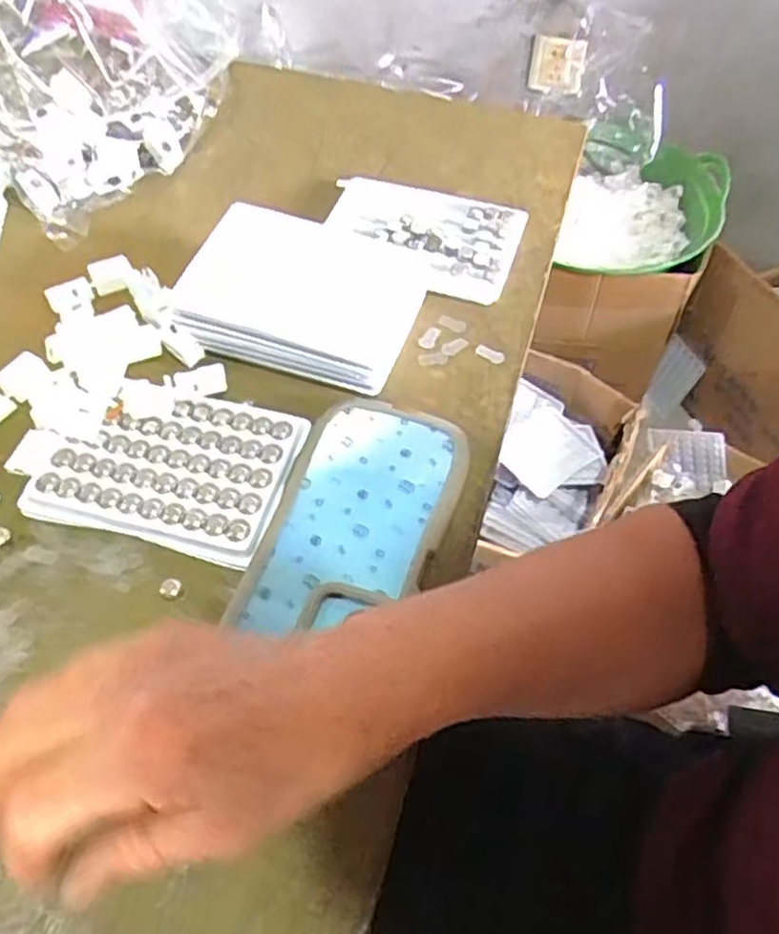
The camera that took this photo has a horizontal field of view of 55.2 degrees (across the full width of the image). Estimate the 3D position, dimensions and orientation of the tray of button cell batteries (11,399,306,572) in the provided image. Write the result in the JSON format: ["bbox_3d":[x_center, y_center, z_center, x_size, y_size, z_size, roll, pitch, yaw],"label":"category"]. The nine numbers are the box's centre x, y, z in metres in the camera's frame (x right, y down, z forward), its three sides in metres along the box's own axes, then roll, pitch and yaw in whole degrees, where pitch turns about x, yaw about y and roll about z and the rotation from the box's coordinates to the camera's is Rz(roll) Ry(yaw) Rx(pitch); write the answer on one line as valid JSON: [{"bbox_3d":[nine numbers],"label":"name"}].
[{"bbox_3d":[-0.116,-0.003,0.396,0.125,0.008,0.089,13,56,8],"label":"tray of button cell batteries"}]

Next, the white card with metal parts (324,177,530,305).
[{"bbox_3d":[0.019,-0.163,0.513,0.140,0.009,0.087,16,56,10],"label":"white card with metal parts"}]

